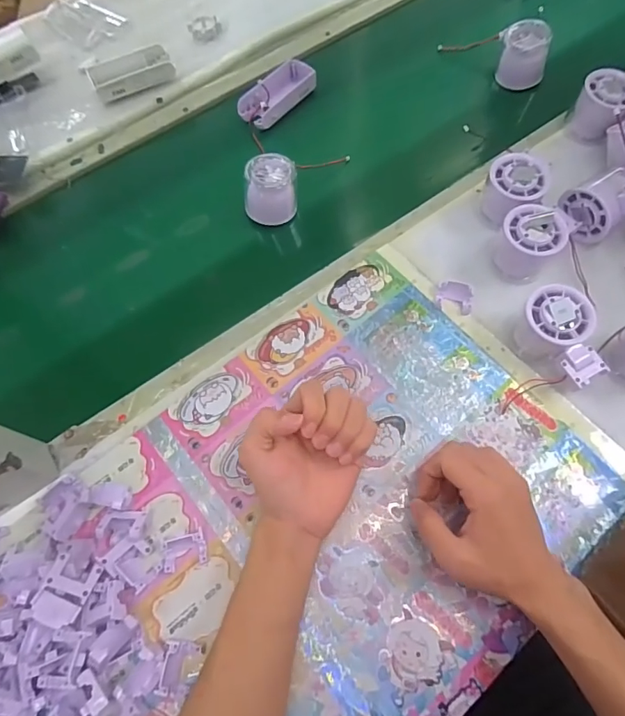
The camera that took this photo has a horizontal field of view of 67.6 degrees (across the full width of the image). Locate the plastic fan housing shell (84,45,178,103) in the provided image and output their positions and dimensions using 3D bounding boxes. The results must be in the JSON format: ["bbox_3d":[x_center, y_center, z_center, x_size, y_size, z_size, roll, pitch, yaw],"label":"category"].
[{"bbox_3d":[-0.236,-0.374,0.618,0.107,0.029,0.054,-32,68,-12],"label":"plastic fan housing shell"}]

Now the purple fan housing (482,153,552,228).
[{"bbox_3d":[0.209,-0.173,0.488,0.057,0.053,0.058,-1,66,2],"label":"purple fan housing"}]

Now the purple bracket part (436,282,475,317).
[{"bbox_3d":[0.142,-0.062,0.465,0.035,0.011,0.029,10,66,7],"label":"purple bracket part"}]

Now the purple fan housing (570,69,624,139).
[{"bbox_3d":[0.328,-0.283,0.532,0.059,0.059,0.053,27,70,14],"label":"purple fan housing"}]

